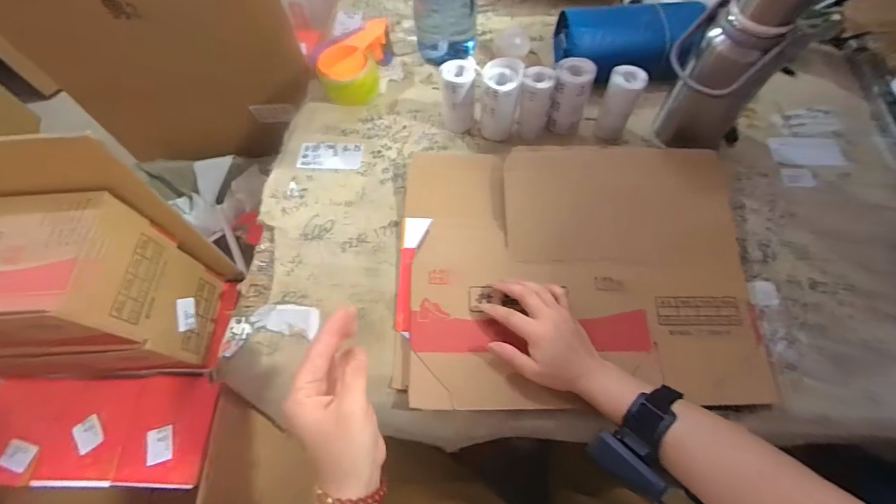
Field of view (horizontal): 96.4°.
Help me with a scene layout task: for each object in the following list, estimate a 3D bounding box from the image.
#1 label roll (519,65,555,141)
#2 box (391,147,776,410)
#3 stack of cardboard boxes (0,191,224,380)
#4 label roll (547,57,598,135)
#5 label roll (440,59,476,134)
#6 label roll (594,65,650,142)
[{"bbox_3d":[0.129,-0.216,0.595,0.043,0.107,0.045,-1,63,3],"label":"label roll"},{"bbox_3d":[0.161,0.023,0.520,0.438,0.040,0.341,2,72,4],"label":"box"},{"bbox_3d":[-0.472,0.047,0.464,0.293,0.203,0.156,2,63,5],"label":"stack of cardboard boxes"},{"bbox_3d":[0.180,-0.225,0.590,0.056,0.097,0.053,16,65,11],"label":"label roll"},{"bbox_3d":[0.016,-0.235,0.608,0.047,0.094,0.051,-1,63,3],"label":"label roll"},{"bbox_3d":[0.244,-0.211,0.572,0.047,0.089,0.047,20,66,13],"label":"label roll"}]

